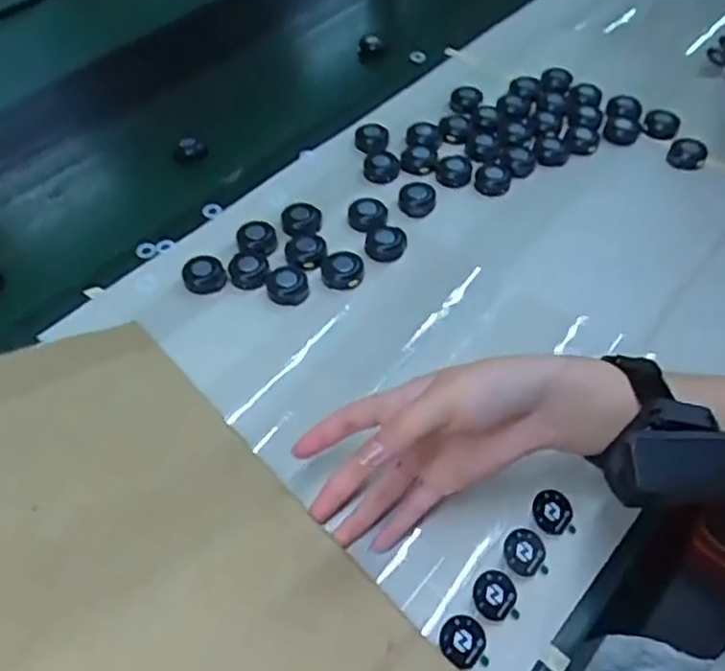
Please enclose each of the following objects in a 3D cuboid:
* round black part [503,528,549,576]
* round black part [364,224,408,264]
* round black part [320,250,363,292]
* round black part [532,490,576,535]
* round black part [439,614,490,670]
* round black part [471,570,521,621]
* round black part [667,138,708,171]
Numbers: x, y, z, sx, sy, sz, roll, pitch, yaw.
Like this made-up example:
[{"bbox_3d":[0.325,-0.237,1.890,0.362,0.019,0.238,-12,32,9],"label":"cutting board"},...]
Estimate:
[{"bbox_3d":[0.088,0.116,0.379,0.024,0.008,0.023,-1,52,1],"label":"round black part"},{"bbox_3d":[0.017,-0.068,0.525,0.030,0.008,0.032,-1,52,1],"label":"round black part"},{"bbox_3d":[-0.014,-0.045,0.508,0.030,0.012,0.031,-1,52,1],"label":"round black part"},{"bbox_3d":[0.106,0.099,0.394,0.024,0.010,0.023,-1,52,1],"label":"round black part"},{"bbox_3d":[0.051,0.154,0.354,0.024,0.007,0.024,-1,52,1],"label":"round black part"},{"bbox_3d":[0.069,0.135,0.367,0.024,0.004,0.024,5,66,-11],"label":"round black part"},{"bbox_3d":[0.266,-0.148,0.579,0.029,0.018,0.029,22,55,14],"label":"round black part"}]

